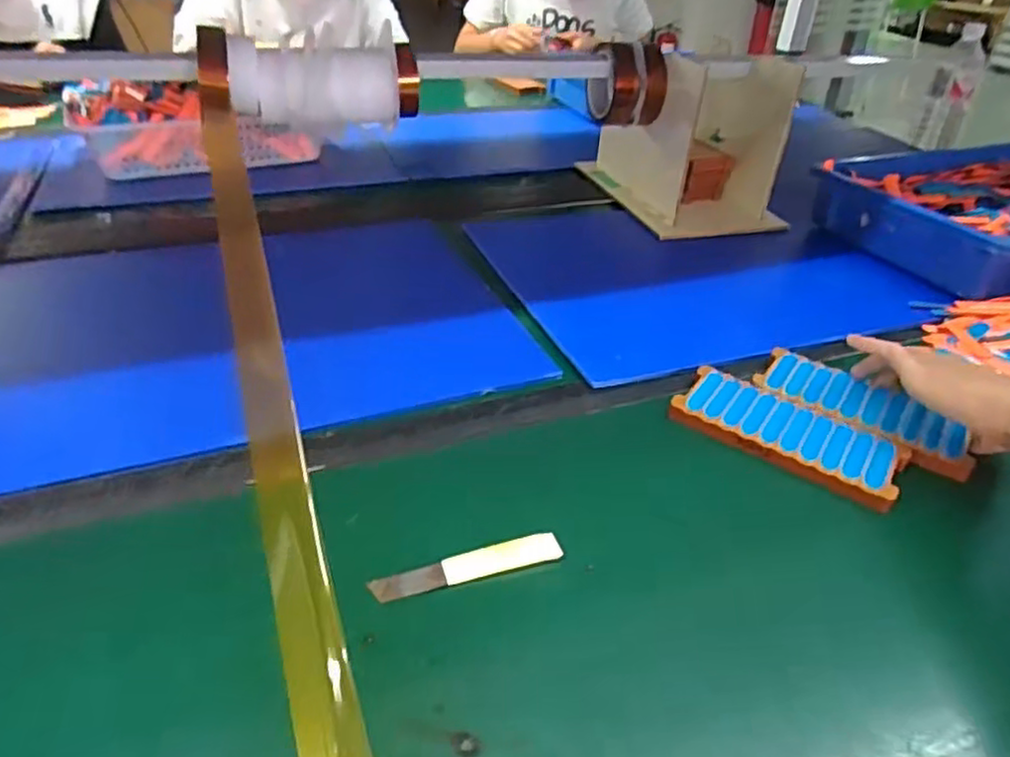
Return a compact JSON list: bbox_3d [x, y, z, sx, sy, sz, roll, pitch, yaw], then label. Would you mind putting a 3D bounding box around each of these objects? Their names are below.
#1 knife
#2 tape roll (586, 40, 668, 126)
[{"bbox_3d":[-0.023,0.117,0.434,0.120,0.004,0.020,-10,37,-18],"label":"knife"},{"bbox_3d":[0.162,-0.401,0.927,0.070,0.098,0.105,-10,37,-18],"label":"tape roll"}]

